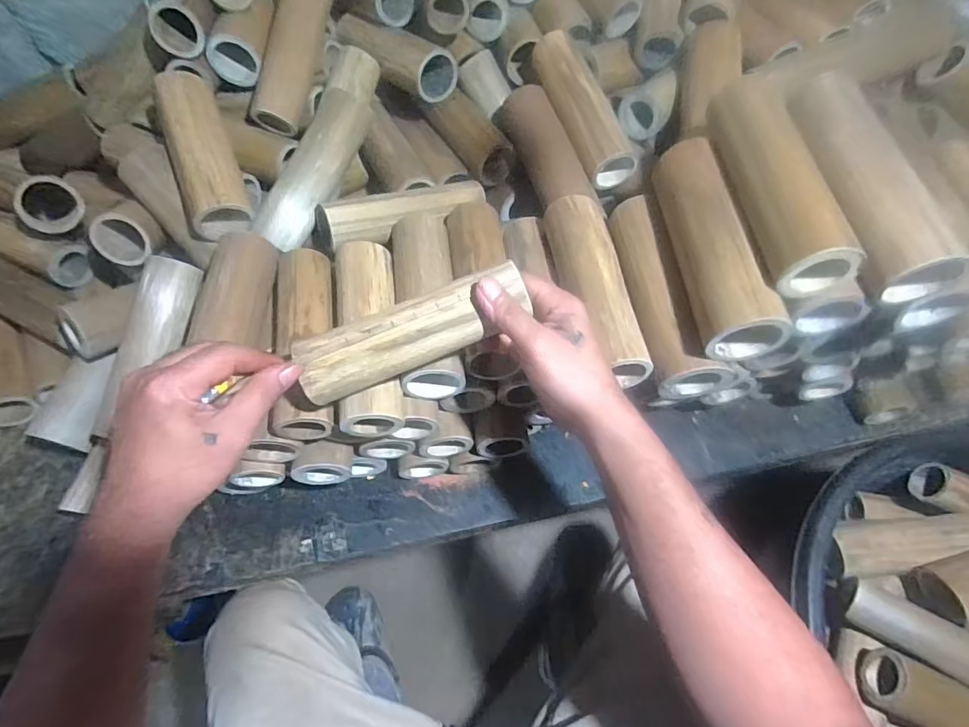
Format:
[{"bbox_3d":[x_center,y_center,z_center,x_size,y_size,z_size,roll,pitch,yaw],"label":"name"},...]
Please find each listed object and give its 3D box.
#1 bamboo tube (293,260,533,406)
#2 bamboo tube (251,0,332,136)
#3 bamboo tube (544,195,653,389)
[{"bbox_3d":[-0.052,-0.026,0.365,0.170,0.036,0.041,-24,62,-2],"label":"bamboo tube"},{"bbox_3d":[-0.212,-0.352,0.556,0.046,0.047,0.184,18,93,10],"label":"bamboo tube"},{"bbox_3d":[0.093,-0.067,0.432,0.052,0.050,0.176,-8,60,-5],"label":"bamboo tube"}]

